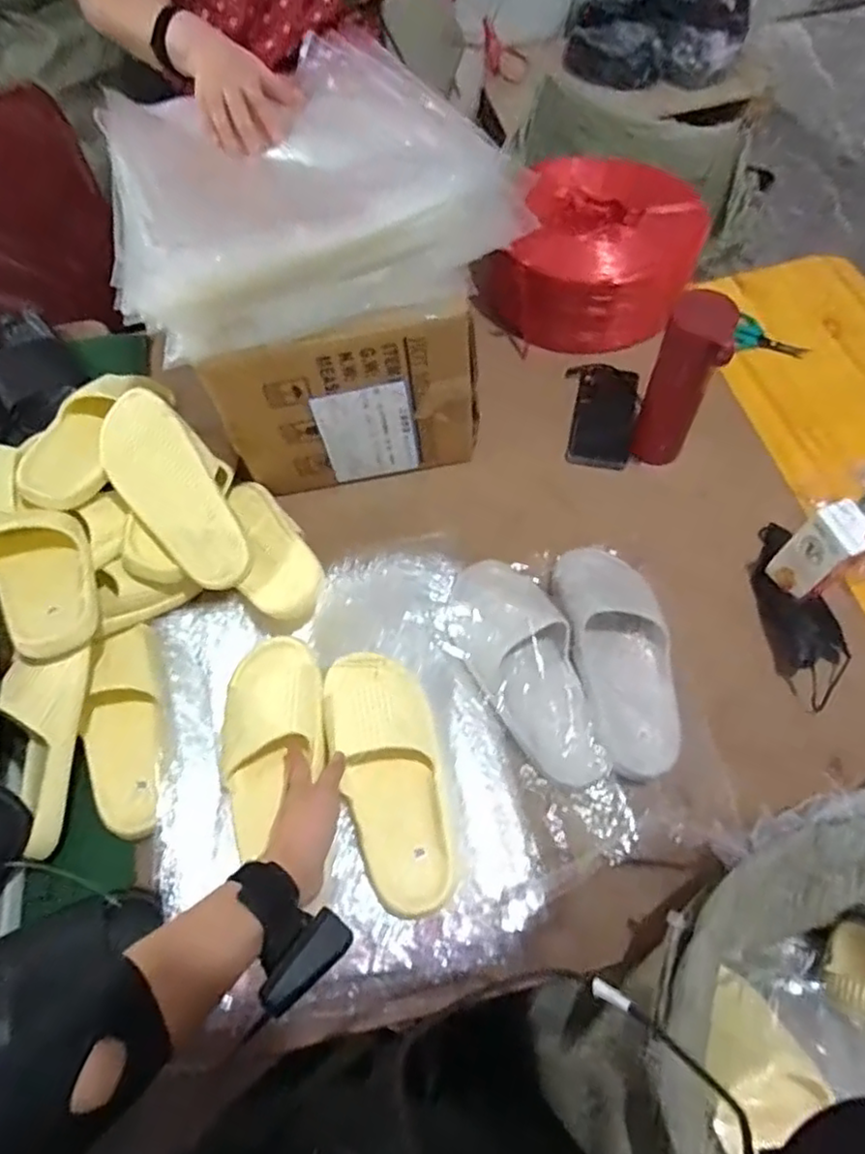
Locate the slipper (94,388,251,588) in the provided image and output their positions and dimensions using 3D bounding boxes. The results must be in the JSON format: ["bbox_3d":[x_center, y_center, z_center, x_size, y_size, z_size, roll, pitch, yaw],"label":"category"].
[{"bbox_3d":[-0.289,-0.093,0.752,0.117,0.076,0.241,-30,88,14],"label":"slipper"}]

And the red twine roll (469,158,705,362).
[{"bbox_3d":[0.228,-0.436,0.919,0.256,0.142,0.259,34,70,19],"label":"red twine roll"}]

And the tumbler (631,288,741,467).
[{"bbox_3d":[0.281,-0.214,0.739,0.068,0.203,0.063,18,66,13],"label":"tumbler"}]

